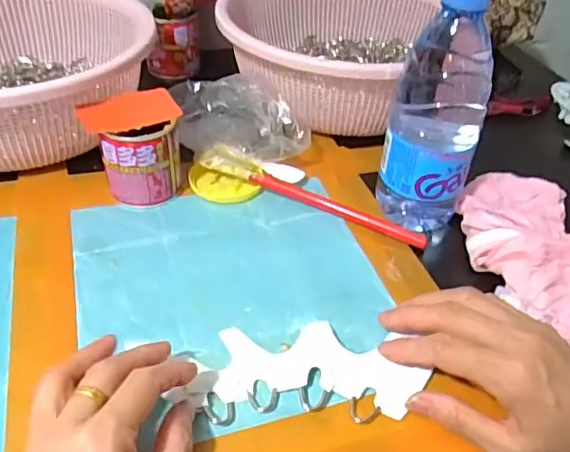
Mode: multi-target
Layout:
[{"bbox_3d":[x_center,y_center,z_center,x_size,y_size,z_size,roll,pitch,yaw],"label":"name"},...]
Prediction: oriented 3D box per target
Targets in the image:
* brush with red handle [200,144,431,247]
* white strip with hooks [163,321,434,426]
[{"bbox_3d":[0.020,-0.028,0.495,0.215,0.020,0.032,21,43,20],"label":"brush with red handle"},{"bbox_3d":[0.014,0.092,0.361,0.147,0.009,0.069,1,40,-1],"label":"white strip with hooks"}]

